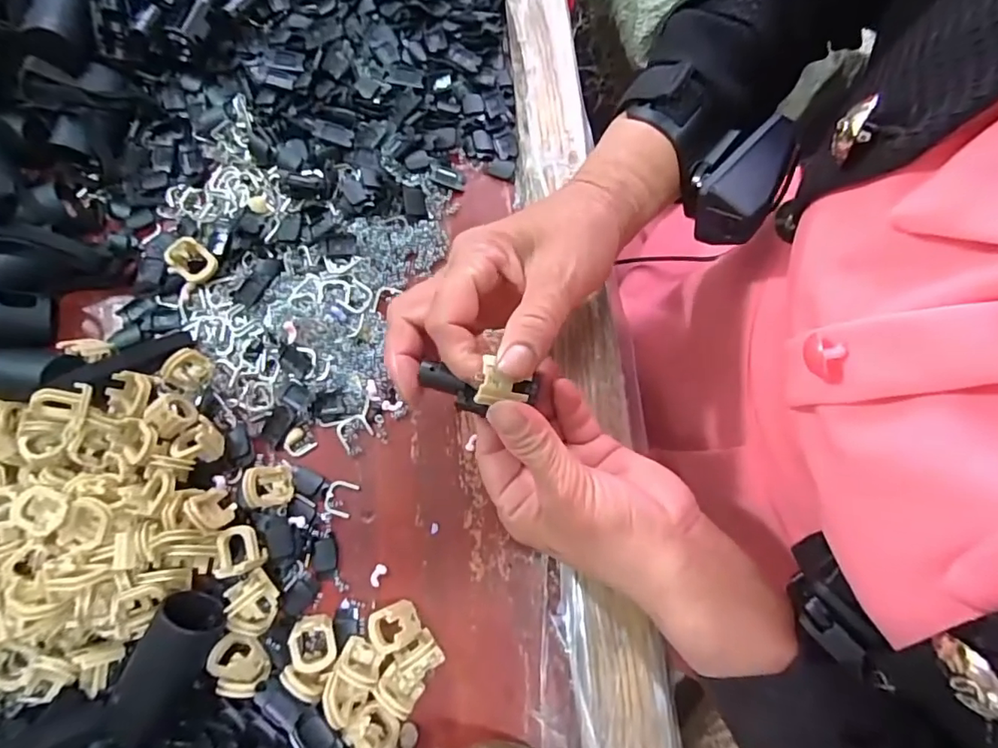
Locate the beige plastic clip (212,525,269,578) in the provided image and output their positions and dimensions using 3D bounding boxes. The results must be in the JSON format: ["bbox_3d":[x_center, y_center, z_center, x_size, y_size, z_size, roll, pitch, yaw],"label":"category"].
[{"bbox_3d":[-0.138,0.093,0.281,0.024,0.012,0.024,-18,76,-4],"label":"beige plastic clip"}]

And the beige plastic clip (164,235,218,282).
[{"bbox_3d":[-0.189,-0.069,0.326,0.026,0.008,0.026,0,90,-26],"label":"beige plastic clip"}]

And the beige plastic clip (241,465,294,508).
[{"bbox_3d":[-0.125,0.061,0.290,0.021,0.017,0.022,0,76,1],"label":"beige plastic clip"}]

